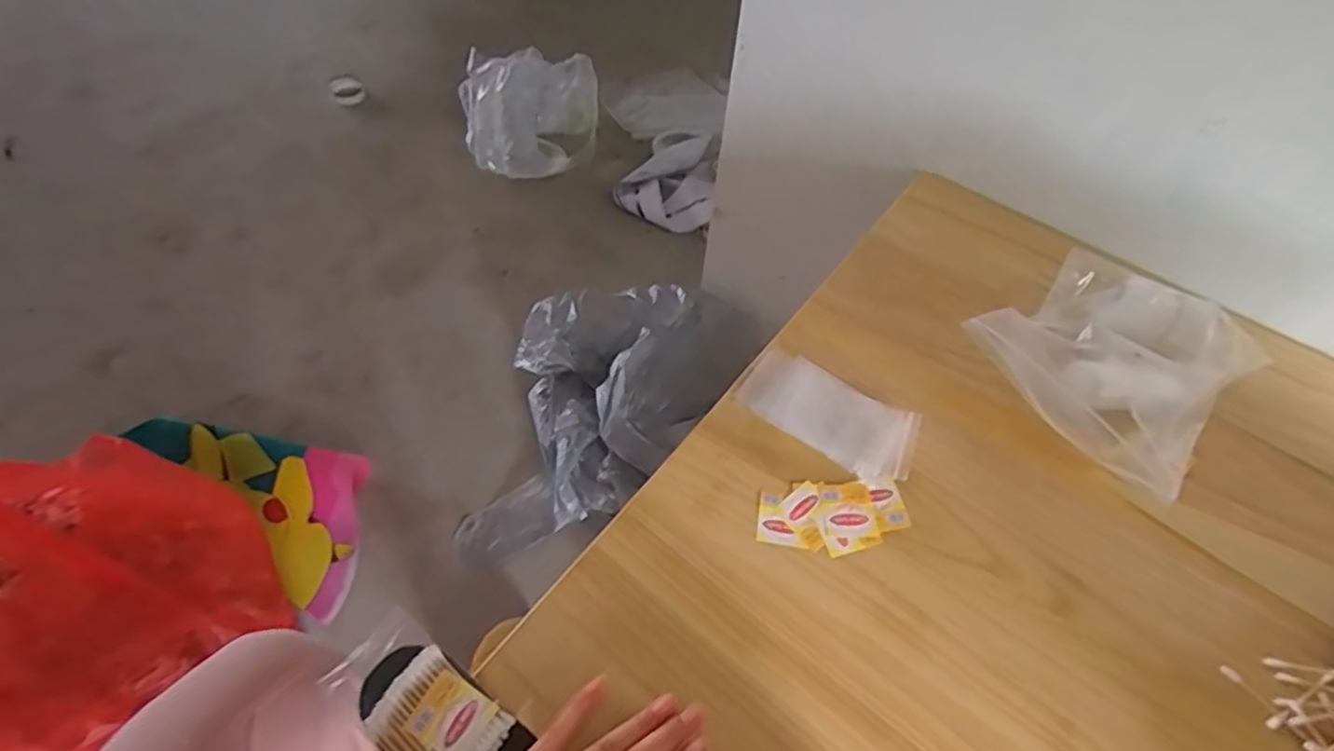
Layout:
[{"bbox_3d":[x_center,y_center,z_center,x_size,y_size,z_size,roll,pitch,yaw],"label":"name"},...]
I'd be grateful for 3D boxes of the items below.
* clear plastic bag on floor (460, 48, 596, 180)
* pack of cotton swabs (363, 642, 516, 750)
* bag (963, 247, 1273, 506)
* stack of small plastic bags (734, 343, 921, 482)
[{"bbox_3d":[-0.295,-0.577,1.482,0.303,0.226,0.220,-10,55,-11],"label":"clear plastic bag on floor"},{"bbox_3d":[-0.137,0.211,0.405,0.074,0.016,0.058,32,59,18],"label":"pack of cotton swabs"},{"bbox_3d":[0.368,-0.012,0.565,0.224,0.055,0.181,-36,64,-25],"label":"bag"},{"bbox_3d":[0.132,0.031,0.551,0.144,0.011,0.069,30,59,17],"label":"stack of small plastic bags"}]

